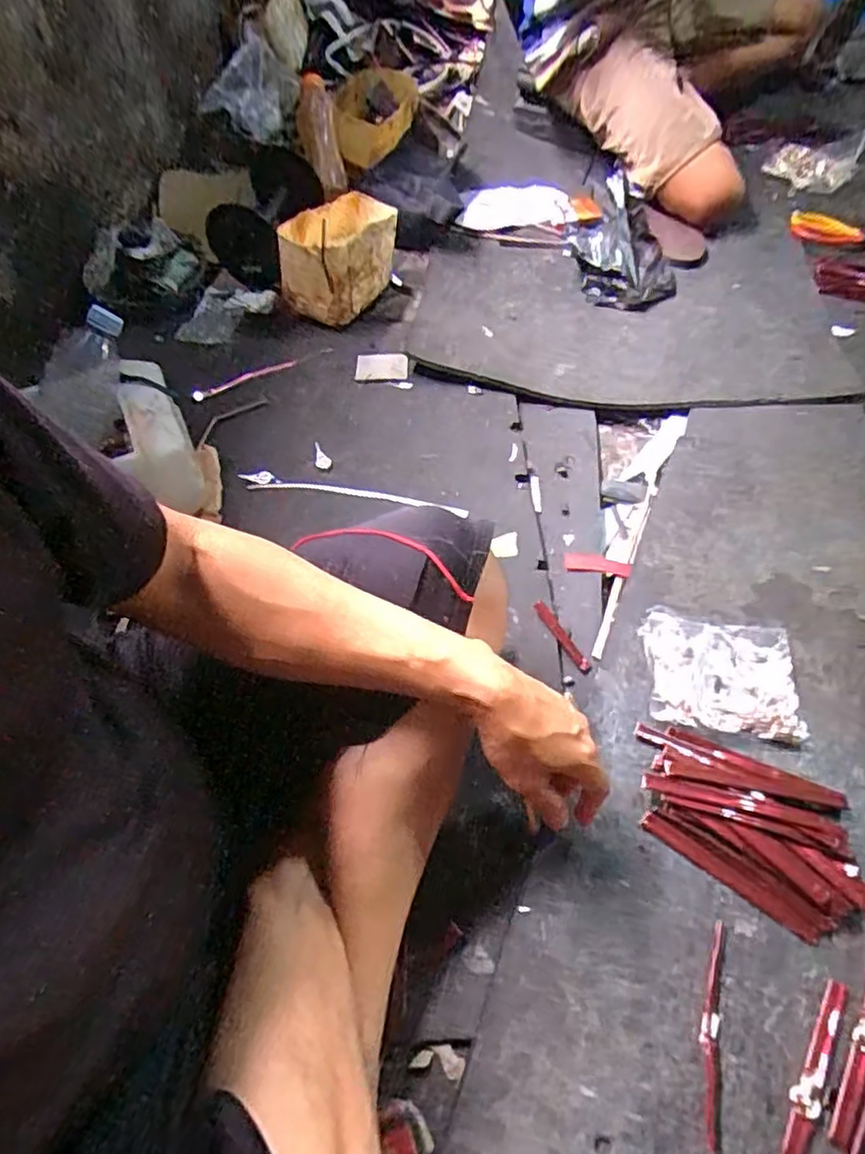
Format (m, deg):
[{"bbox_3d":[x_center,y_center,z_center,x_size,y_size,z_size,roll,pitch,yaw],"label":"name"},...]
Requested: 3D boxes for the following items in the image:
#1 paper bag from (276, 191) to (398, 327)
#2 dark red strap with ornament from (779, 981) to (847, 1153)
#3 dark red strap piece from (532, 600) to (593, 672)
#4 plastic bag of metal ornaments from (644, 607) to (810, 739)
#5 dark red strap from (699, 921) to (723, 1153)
[{"bbox_3d":[-0.131,-0.470,0.947,0.107,0.105,0.183,22,59,16],"label":"paper bag"},{"bbox_3d":[0.260,0.351,0.449,0.017,0.005,0.141,26,62,21],"label":"dark red strap with ornament"},{"bbox_3d":[0.132,0.060,0.661,0.015,0.004,0.087,-25,67,-21],"label":"dark red strap piece"},{"bbox_3d":[0.273,0.091,0.621,0.138,0.017,0.113,7,57,10],"label":"plastic bag of metal ornaments"},{"bbox_3d":[0.199,0.323,0.465,0.014,0.004,0.138,9,57,11],"label":"dark red strap"}]

